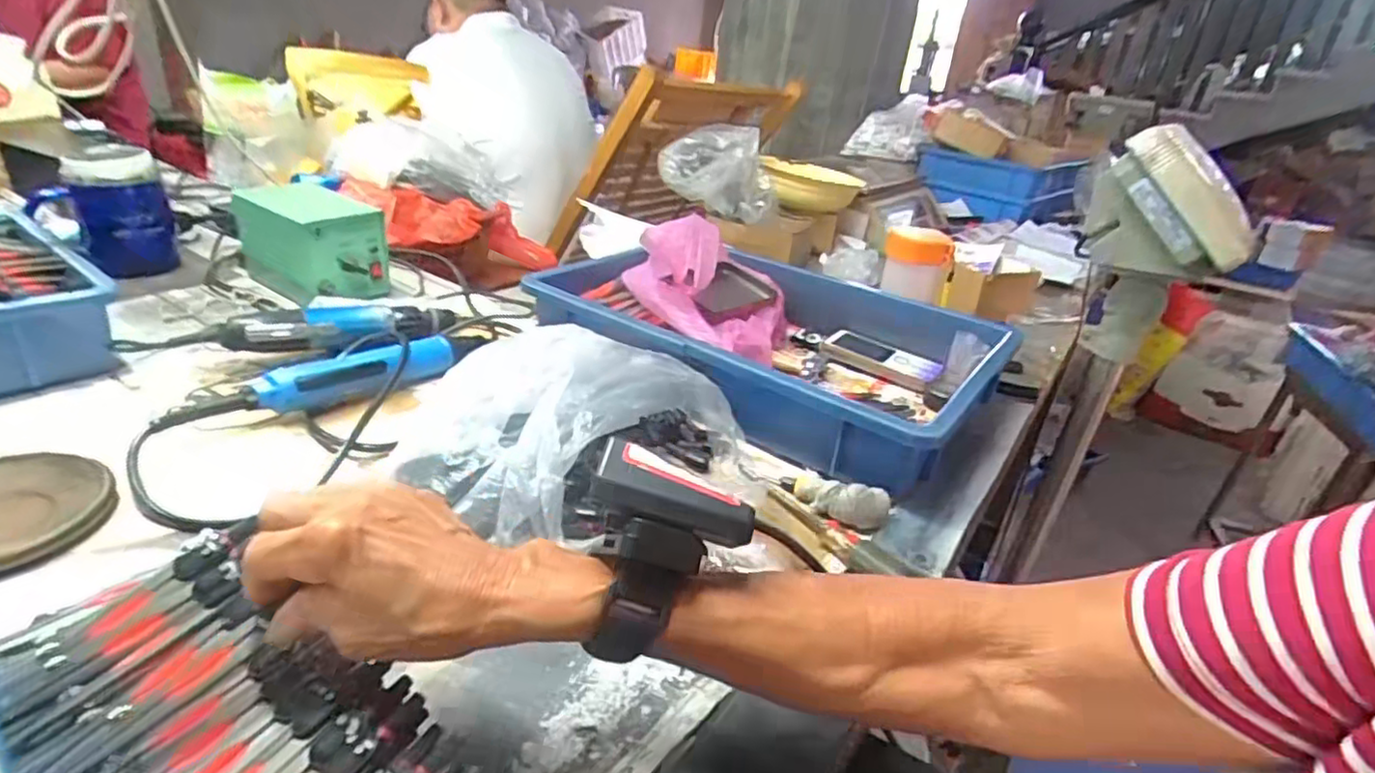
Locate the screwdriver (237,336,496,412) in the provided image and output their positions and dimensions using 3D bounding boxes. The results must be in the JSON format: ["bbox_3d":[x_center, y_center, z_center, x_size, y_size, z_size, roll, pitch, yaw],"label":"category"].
[{"bbox_3d":[-0.260,-0.016,0.590,0.038,0.034,0.210,24,32,30],"label":"screwdriver"}]

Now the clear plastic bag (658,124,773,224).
[{"bbox_3d":[0.045,-0.316,1.004,0.173,0.110,0.112,7,27,0],"label":"clear plastic bag"}]

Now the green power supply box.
[{"bbox_3d":[-0.416,-0.159,0.768,0.139,0.096,0.091,21,30,25],"label":"green power supply box"}]

